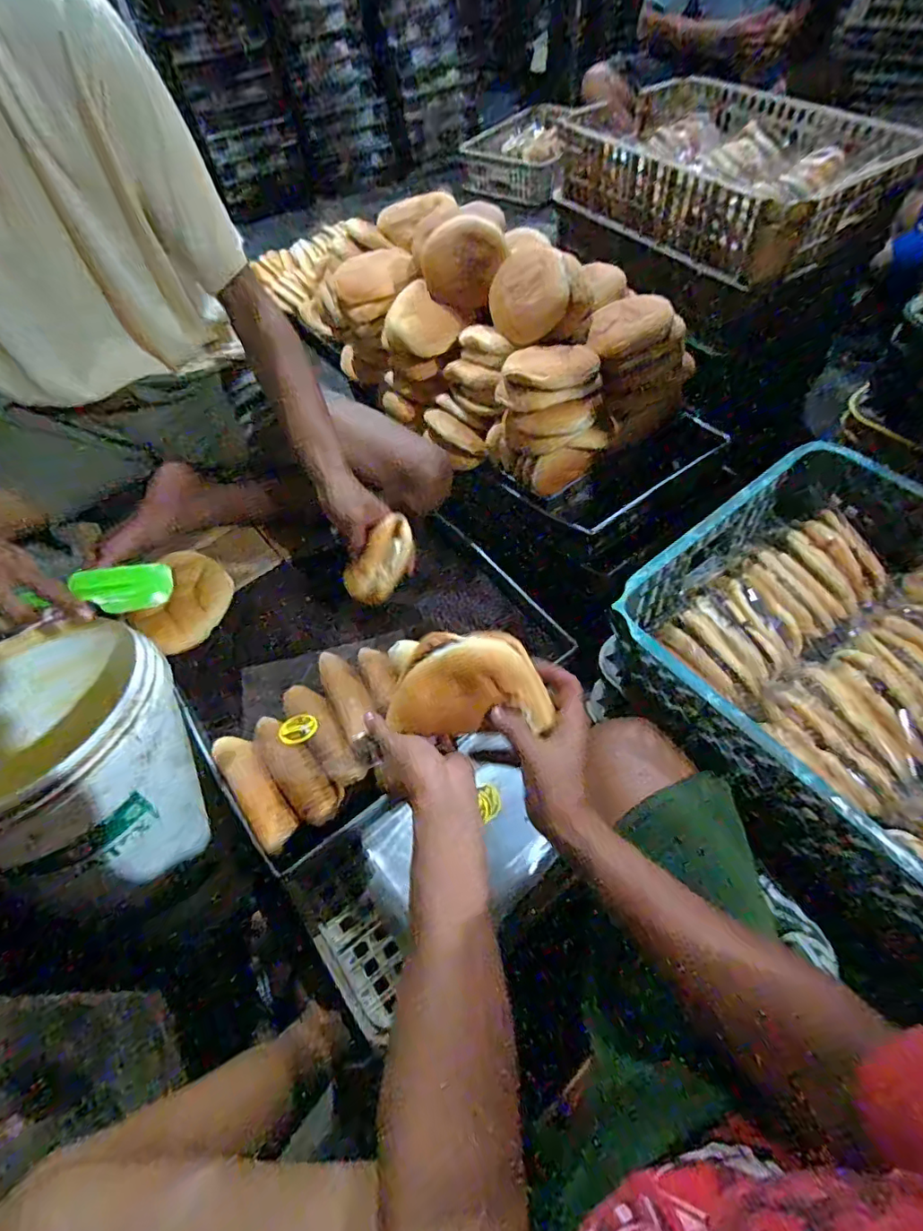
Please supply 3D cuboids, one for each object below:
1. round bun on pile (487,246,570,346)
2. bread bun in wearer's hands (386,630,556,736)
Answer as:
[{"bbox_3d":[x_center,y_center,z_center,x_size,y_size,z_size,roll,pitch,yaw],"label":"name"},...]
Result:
[{"bbox_3d":[0.109,-0.514,0.867,0.137,0.128,0.036,-6,27,35],"label":"round bun on pile"},{"bbox_3d":[0.006,0.059,0.487,0.138,0.056,0.082,2,57,5],"label":"bread bun in wearer's hands"}]

